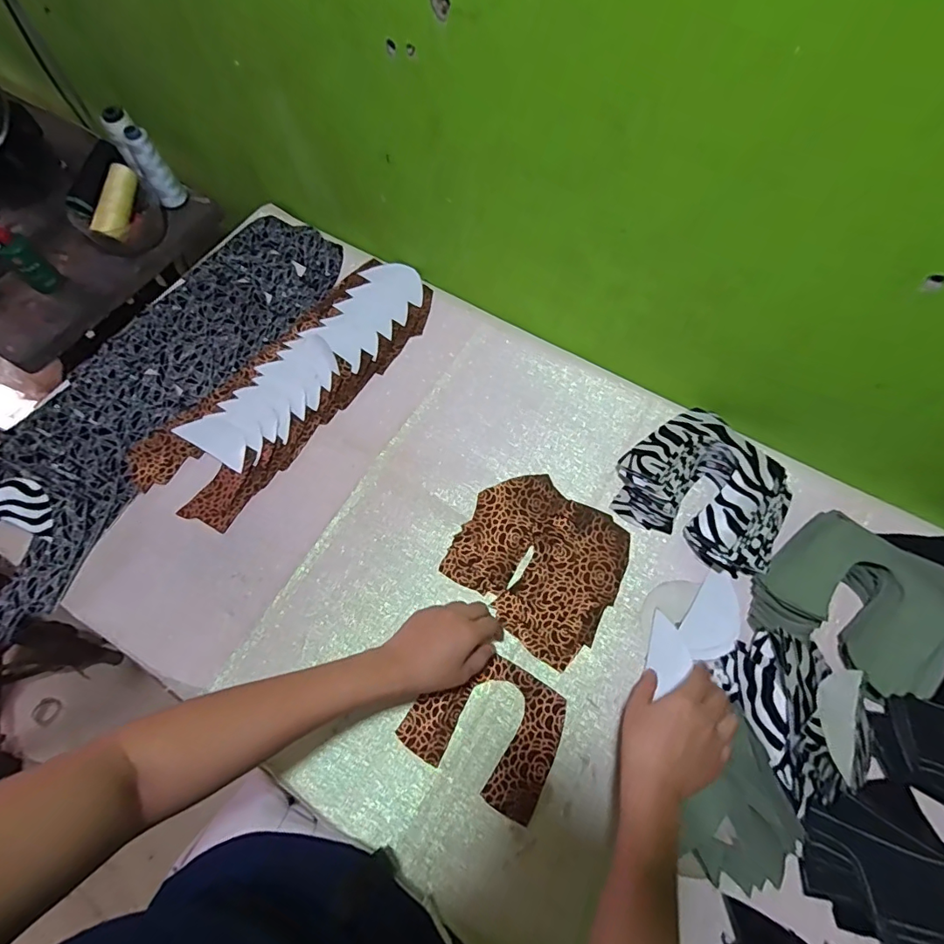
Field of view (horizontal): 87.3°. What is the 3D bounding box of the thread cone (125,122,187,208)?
[{"bbox_3d":[-0.487,-0.466,0.765,0.044,0.104,0.051,-28,69,-12],"label":"thread cone"}]

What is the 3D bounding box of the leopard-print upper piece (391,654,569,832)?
[{"bbox_3d":[0.017,0.253,0.500,0.145,0.004,0.119,28,69,12],"label":"leopard-print upper piece"}]

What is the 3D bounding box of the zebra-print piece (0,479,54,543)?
[{"bbox_3d":[-0.526,0.036,0.576,0.103,0.009,0.050,20,68,9],"label":"zebra-print piece"}]

